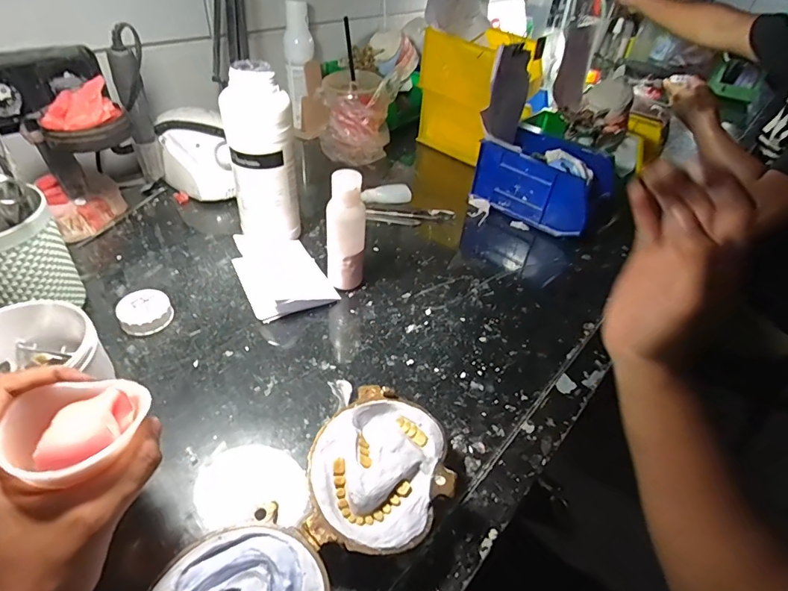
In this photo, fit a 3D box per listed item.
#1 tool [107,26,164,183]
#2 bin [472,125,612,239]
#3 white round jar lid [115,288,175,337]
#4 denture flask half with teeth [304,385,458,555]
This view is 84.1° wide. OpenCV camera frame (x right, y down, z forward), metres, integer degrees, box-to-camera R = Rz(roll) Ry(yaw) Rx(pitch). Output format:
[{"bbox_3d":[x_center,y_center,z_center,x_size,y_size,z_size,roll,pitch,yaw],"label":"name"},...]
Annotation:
[{"bbox_3d":[-0.299,-0.210,0.519,0.034,0.193,0.039,-18,48,-25],"label":"tool"},{"bbox_3d":[0.204,-0.159,0.603,0.161,0.091,0.099,33,48,25],"label":"bin"},{"bbox_3d":[-0.232,0.016,0.409,0.043,0.021,0.043,4,42,-4],"label":"white round jar lid"},{"bbox_3d":[-0.010,0.121,0.306,0.092,0.037,0.108,1,43,-7],"label":"denture flask half with teeth"}]

